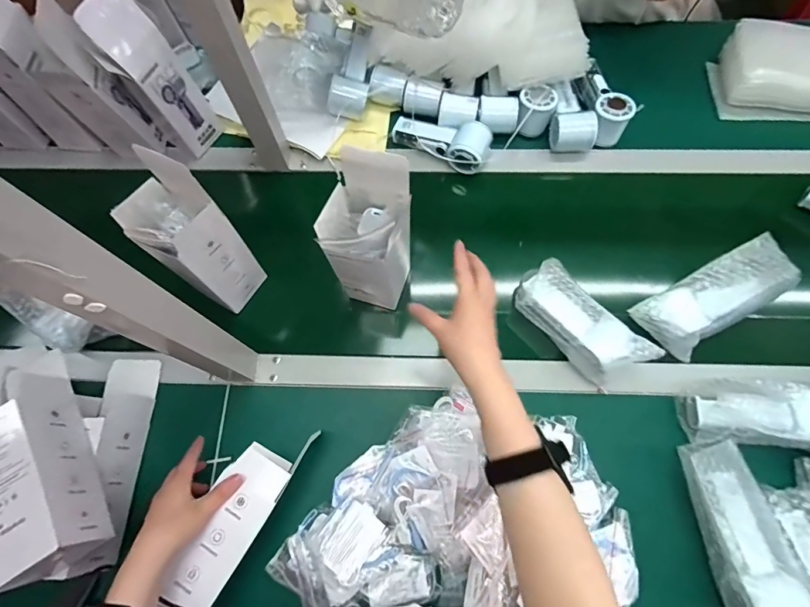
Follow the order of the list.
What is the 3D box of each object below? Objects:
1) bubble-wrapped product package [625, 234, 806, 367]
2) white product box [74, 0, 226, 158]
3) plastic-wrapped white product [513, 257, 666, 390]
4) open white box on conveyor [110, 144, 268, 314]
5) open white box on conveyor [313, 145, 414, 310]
[{"bbox_3d":[0.402,-0.004,0.560,0.198,0.058,0.085,-28,73,-8],"label":"bubble-wrapped product package"},{"bbox_3d":[-0.345,-0.313,0.608,0.049,0.226,0.083,36,76,12],"label":"white product box"},{"bbox_3d":[0.222,0.025,0.561,0.075,0.067,0.172,-39,75,-11],"label":"plastic-wrapped white product"},{"bbox_3d":[-0.253,-0.070,0.534,0.081,0.195,0.082,38,76,13],"label":"open white box on conveyor"},{"bbox_3d":[-0.042,-0.073,0.508,0.078,0.236,0.087,22,73,8],"label":"open white box on conveyor"}]

